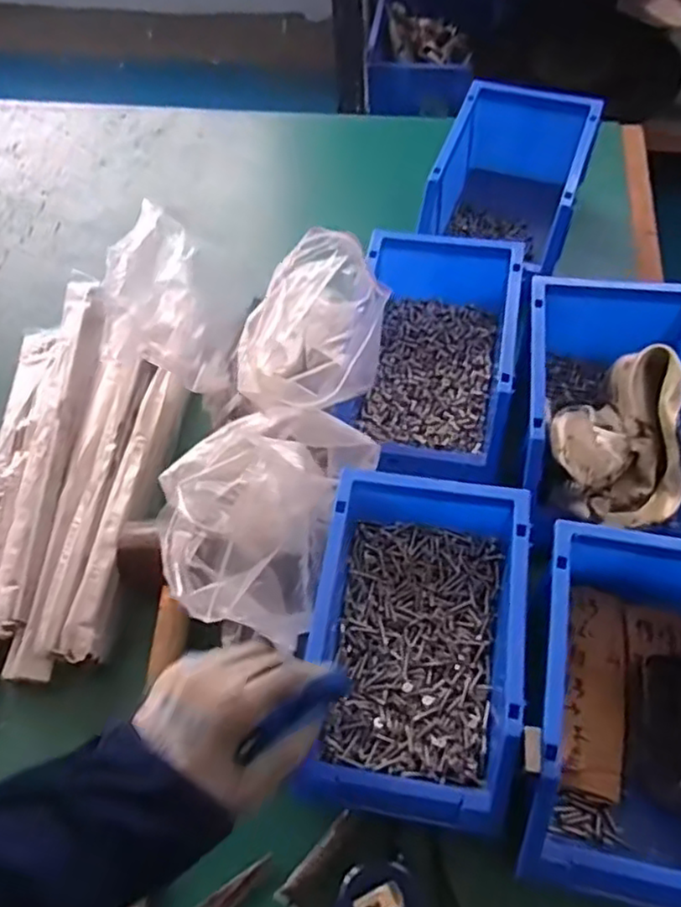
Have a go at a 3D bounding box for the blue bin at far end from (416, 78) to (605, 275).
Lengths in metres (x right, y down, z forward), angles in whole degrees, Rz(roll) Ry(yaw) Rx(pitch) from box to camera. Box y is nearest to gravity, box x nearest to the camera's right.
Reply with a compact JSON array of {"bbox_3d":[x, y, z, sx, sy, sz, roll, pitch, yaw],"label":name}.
[{"bbox_3d":[0.200,-0.314,0.802,0.157,0.124,0.218,17,62,13],"label":"blue bin at far end"}]

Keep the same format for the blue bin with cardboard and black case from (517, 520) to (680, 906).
[{"bbox_3d":[0.220,0.193,0.505,0.155,0.115,0.247,8,61,8],"label":"blue bin with cardboard and black case"}]

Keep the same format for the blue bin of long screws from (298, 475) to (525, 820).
[{"bbox_3d":[0.061,0.152,0.535,0.163,0.087,0.253,6,61,6],"label":"blue bin of long screws"}]

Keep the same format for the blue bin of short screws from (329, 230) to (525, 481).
[{"bbox_3d":[0.095,-0.101,0.682,0.153,0.098,0.252,10,61,9],"label":"blue bin of short screws"}]

